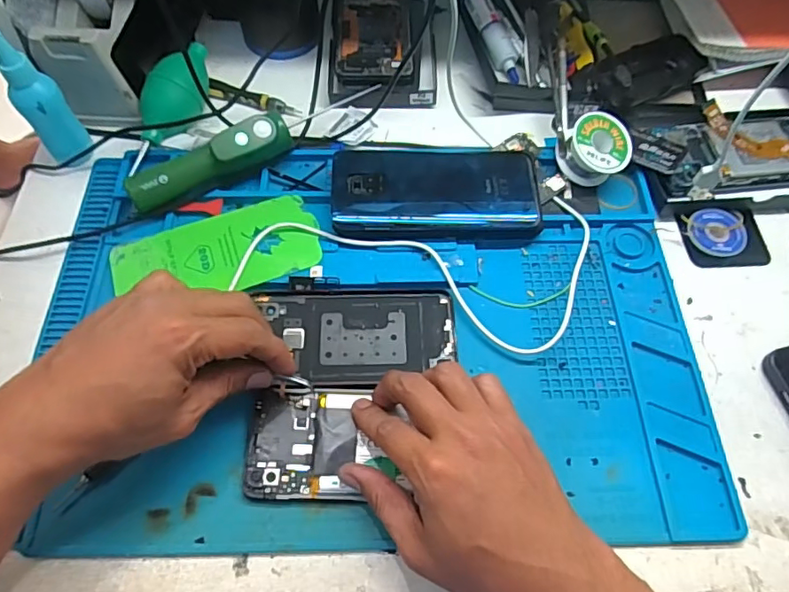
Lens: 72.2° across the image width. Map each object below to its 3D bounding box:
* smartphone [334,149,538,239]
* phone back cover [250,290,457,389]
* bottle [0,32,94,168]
[{"bbox_3d":[0.034,-0.084,0.440,0.165,0.013,0.081,1,67,-3],"label":"smartphone"},{"bbox_3d":[-0.026,0.030,0.399,0.140,0.007,0.073,-2,63,-2],"label":"phone back cover"},{"bbox_3d":[-0.278,-0.151,0.427,0.034,0.114,0.027,-39,70,-18],"label":"bottle"}]

